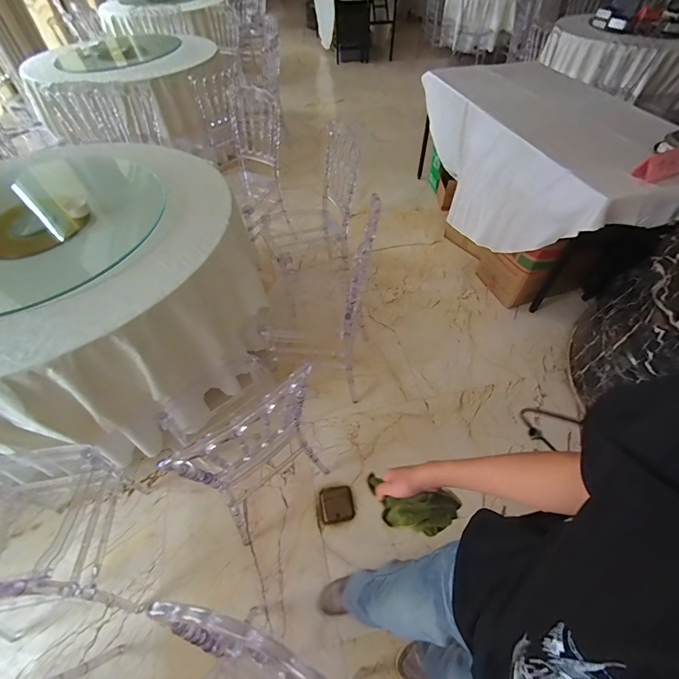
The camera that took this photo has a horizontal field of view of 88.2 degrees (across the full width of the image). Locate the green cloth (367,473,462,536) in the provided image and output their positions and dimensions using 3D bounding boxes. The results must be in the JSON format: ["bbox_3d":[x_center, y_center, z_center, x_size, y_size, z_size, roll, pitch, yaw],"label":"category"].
[{"bbox_3d":[0.120,0.291,0.613,0.167,0.052,0.075,-7,42,36],"label":"green cloth"}]

